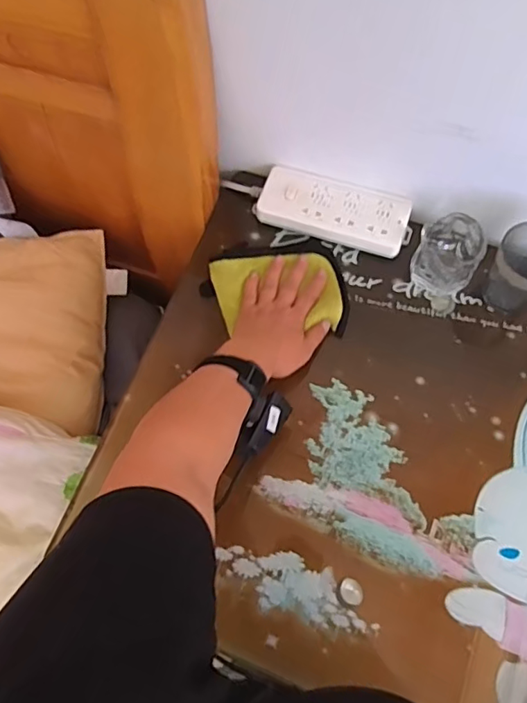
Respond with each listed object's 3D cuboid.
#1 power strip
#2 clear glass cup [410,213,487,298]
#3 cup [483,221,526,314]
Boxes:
[{"bbox_3d":[0.088,-0.180,0.696,0.196,0.033,0.083,18,71,7],"label":"power strip"},{"bbox_3d":[0.219,-0.113,0.648,0.064,0.078,0.078,16,71,7],"label":"clear glass cup"},{"bbox_3d":[0.298,-0.091,0.626,0.069,0.098,0.075,0,70,1],"label":"cup"}]

